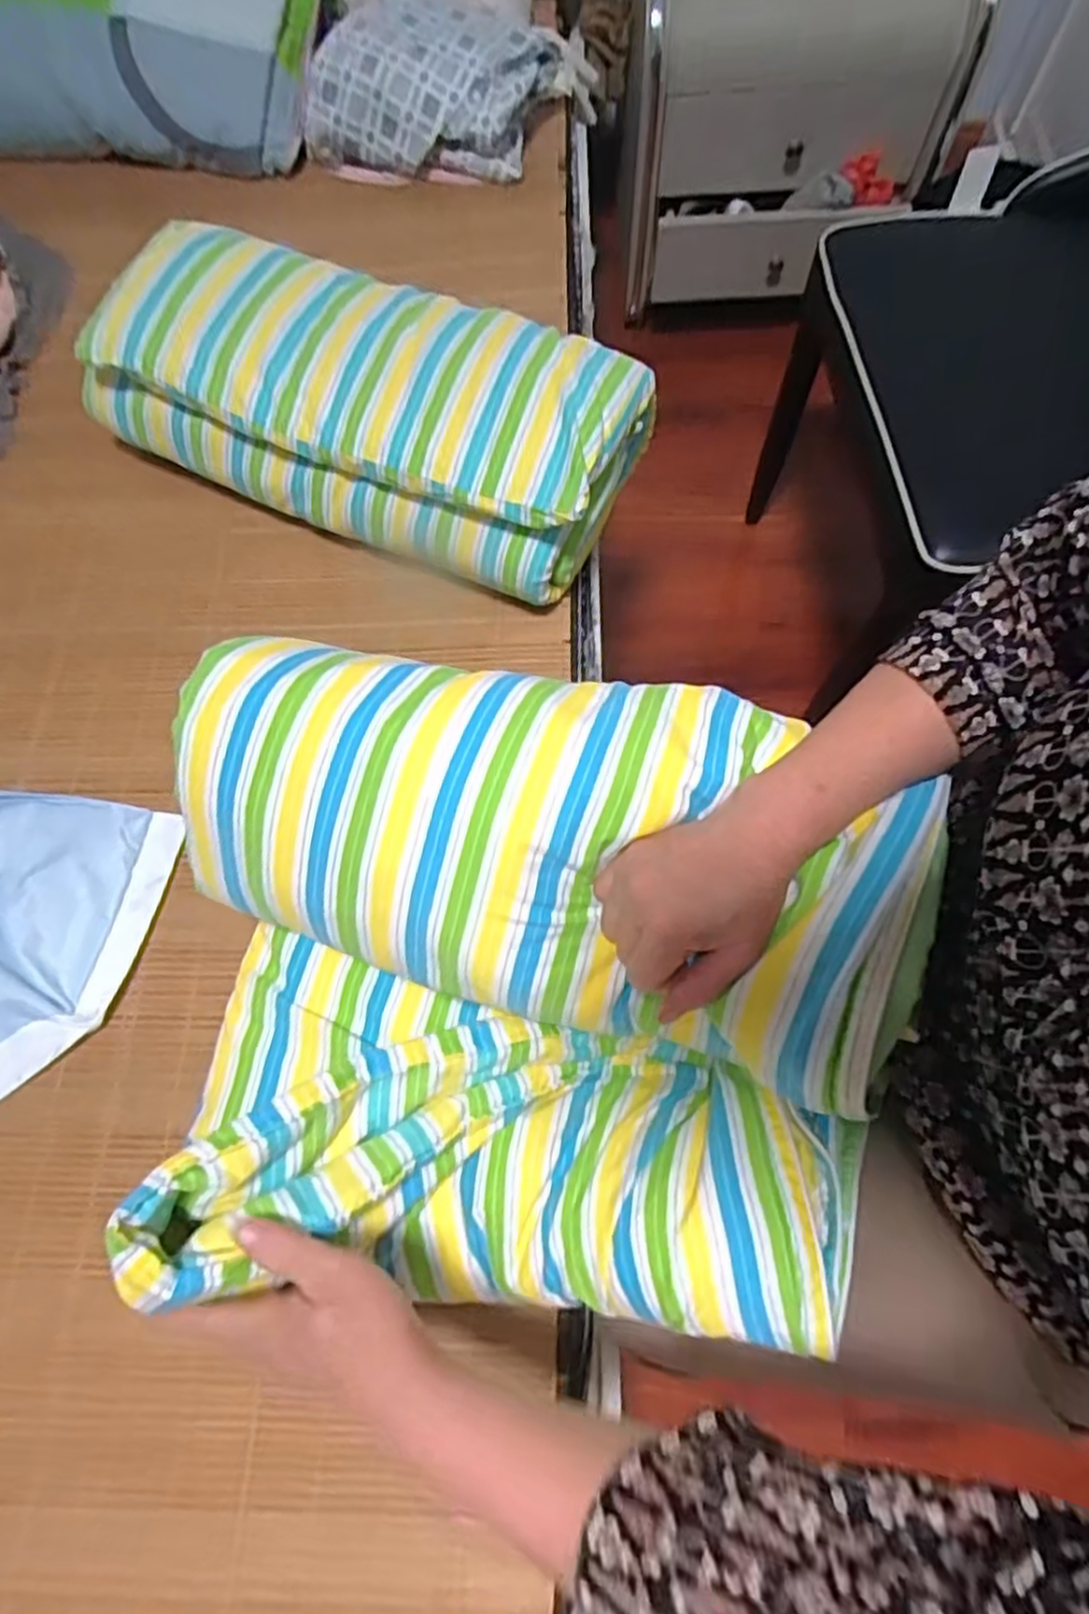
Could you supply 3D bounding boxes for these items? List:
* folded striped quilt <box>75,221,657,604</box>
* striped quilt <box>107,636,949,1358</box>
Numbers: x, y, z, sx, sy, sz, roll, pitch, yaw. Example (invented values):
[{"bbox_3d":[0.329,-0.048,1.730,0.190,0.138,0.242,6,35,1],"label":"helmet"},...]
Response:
[{"bbox_3d":[-0.175,-0.389,0.707,0.516,0.136,0.200,23,69,11],"label":"folded striped quilt"},{"bbox_3d":[-0.032,0.112,0.476,0.428,0.198,0.367,9,67,5],"label":"striped quilt"}]

